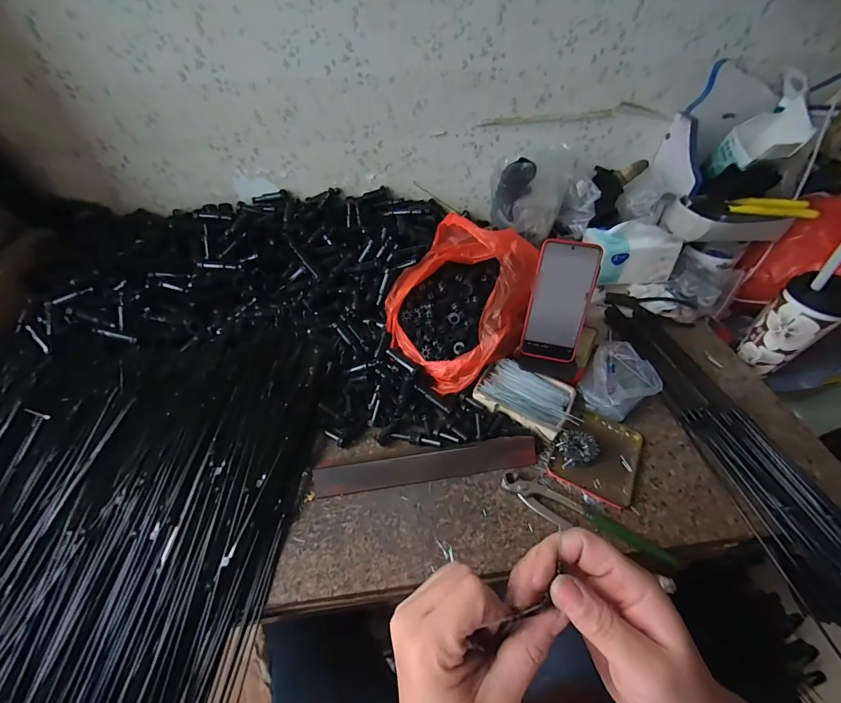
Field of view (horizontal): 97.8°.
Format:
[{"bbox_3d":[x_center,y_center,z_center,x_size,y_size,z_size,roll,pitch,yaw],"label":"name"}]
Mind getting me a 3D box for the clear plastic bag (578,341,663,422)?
[{"bbox_3d":[0.293,0.042,0.539,0.091,0.043,0.117,31,57,17],"label":"clear plastic bag"}]

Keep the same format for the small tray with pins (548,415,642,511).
[{"bbox_3d":[0.236,0.138,0.490,0.100,0.012,0.124,28,56,15],"label":"small tray with pins"}]

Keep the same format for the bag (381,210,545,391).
[{"bbox_3d":[0.057,-0.082,0.558,0.212,0.135,0.216,36,59,20],"label":"bag"}]

